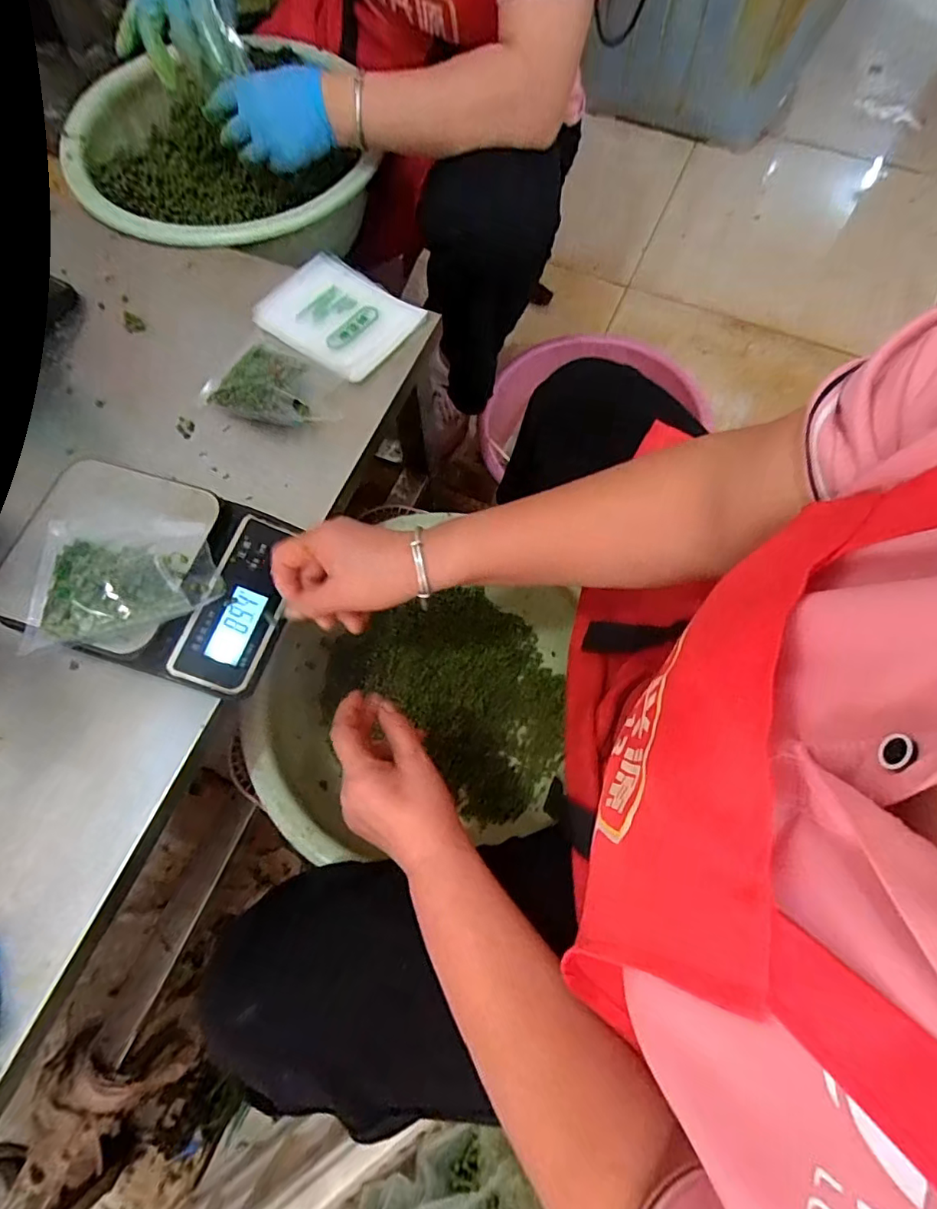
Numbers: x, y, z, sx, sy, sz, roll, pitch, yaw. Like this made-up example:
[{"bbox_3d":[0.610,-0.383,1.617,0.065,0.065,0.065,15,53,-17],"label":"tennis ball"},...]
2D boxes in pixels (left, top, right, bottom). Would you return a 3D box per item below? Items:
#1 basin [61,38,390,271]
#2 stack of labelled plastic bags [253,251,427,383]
[{"bbox_3d":[-0.302,-0.534,0.717,0.316,0.110,0.330,0,69,1],"label":"basin"},{"bbox_3d":[-0.132,-0.295,0.574,0.161,0.017,0.111,36,74,13],"label":"stack of labelled plastic bags"}]

